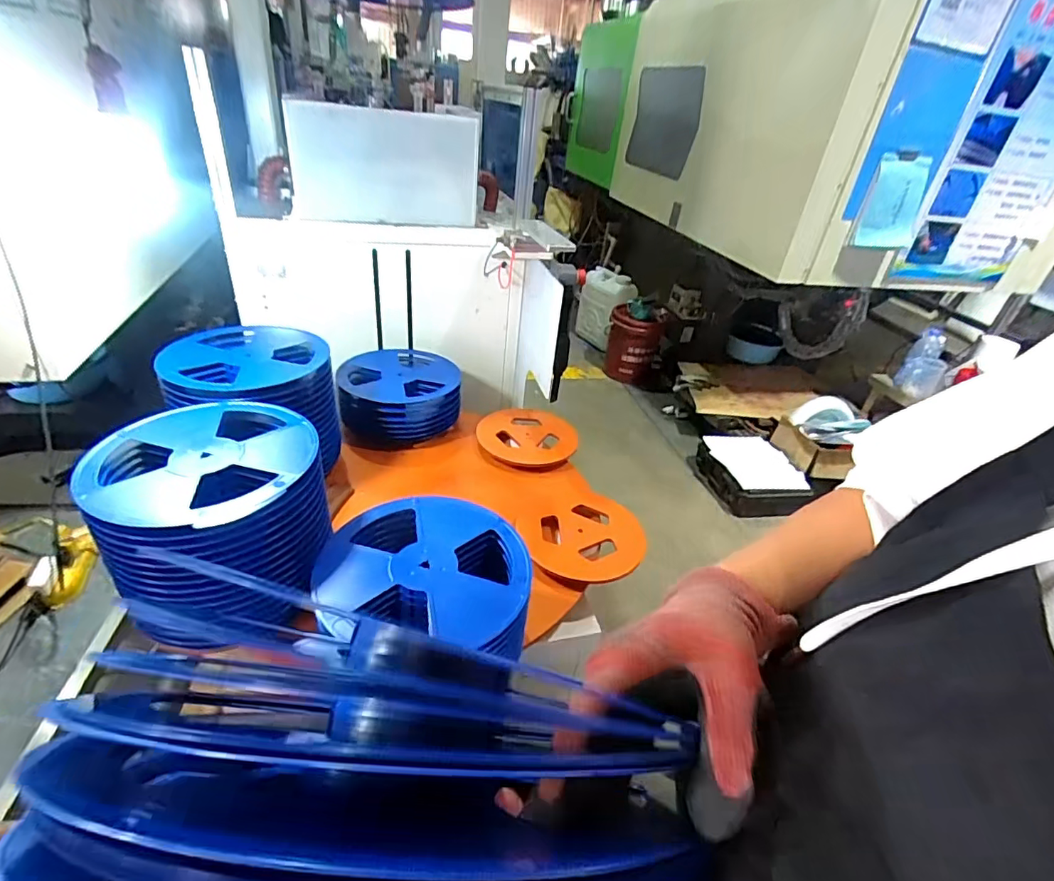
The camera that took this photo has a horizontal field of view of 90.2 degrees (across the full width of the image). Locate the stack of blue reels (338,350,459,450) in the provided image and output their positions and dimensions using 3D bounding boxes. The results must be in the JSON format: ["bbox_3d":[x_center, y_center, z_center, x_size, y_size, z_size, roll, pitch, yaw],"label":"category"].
[{"bbox_3d":[-0.352,-0.123,1.461,0.320,0.147,0.315,-4,35,-17],"label":"stack of blue reels"}]

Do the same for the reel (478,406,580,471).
[{"bbox_3d":[0.001,-0.011,1.441,0.271,0.028,0.255,10,34,4],"label":"reel"}]

